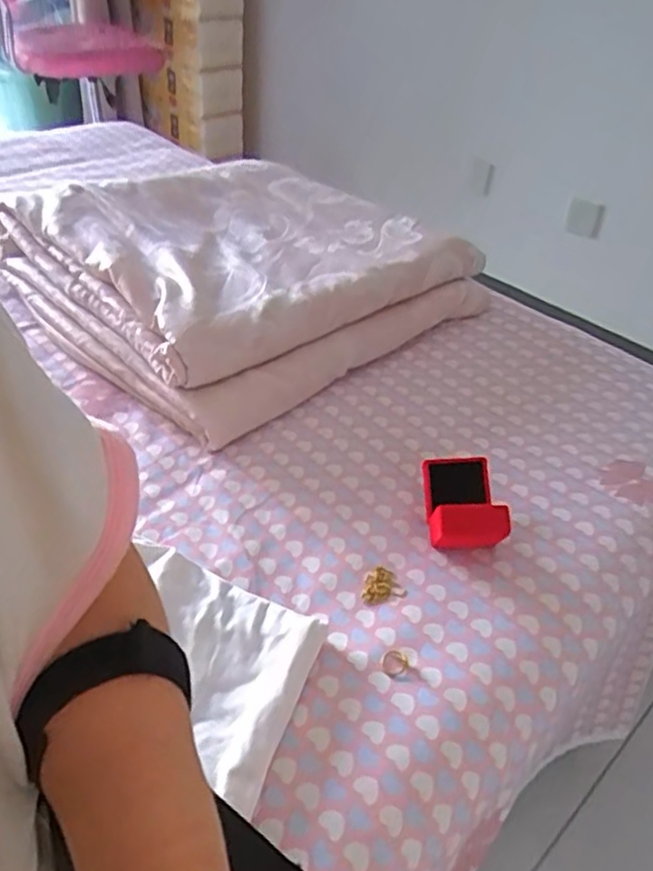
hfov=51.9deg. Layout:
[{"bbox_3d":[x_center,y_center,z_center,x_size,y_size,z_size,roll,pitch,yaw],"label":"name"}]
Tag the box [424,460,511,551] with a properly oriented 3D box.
[{"bbox_3d":[0.127,0.066,0.628,0.063,0.065,0.095,3,40,-2],"label":"box"}]

